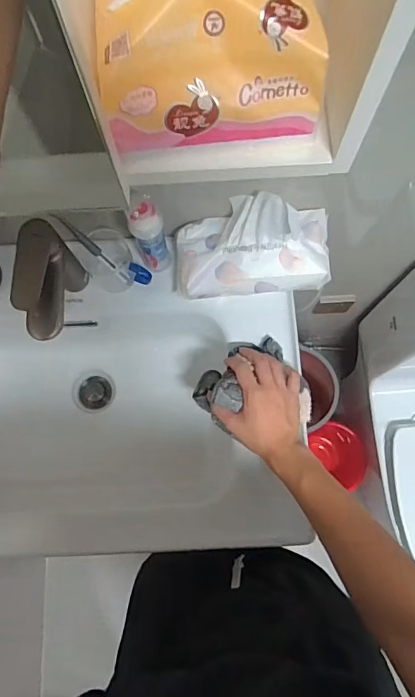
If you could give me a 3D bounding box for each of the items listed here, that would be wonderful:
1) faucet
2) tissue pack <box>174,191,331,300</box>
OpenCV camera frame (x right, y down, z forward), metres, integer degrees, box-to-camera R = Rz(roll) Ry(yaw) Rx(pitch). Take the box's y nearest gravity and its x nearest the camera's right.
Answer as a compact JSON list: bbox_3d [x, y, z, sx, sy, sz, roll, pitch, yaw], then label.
[{"bbox_3d":[-0.211,-0.073,0.584,0.047,0.151,0.128,4,76,2],"label":"faucet"},{"bbox_3d":[0.063,-0.145,0.610,0.218,0.128,0.115,-2,76,0],"label":"tissue pack"}]

